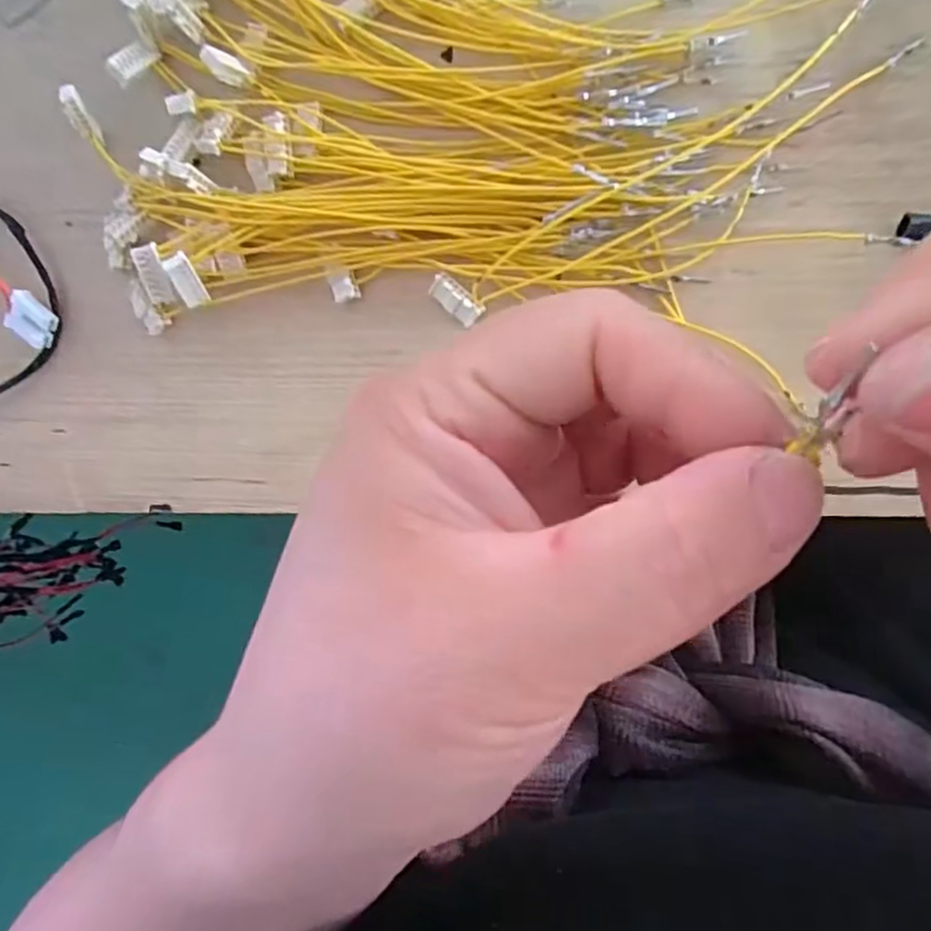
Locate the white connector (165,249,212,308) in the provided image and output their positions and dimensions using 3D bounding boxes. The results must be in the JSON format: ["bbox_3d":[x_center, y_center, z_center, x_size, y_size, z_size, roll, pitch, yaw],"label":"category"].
[{"bbox_3d":[-0.097,-0.064,0.236,0.007,0.019,0.006,-9,46,9],"label":"white connector"}]

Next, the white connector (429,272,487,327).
[{"bbox_3d":[-0.003,-0.057,0.233,0.020,0.004,0.010,41,98,4],"label":"white connector"}]

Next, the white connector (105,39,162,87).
[{"bbox_3d":[-0.117,-0.143,0.238,0.006,0.007,0.018,41,69,6],"label":"white connector"}]

